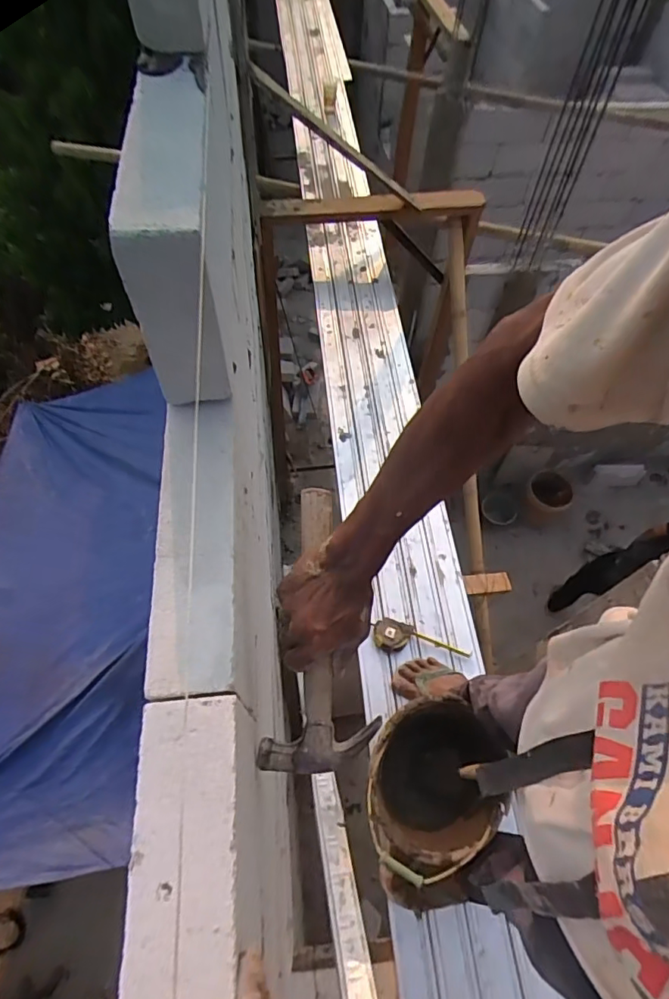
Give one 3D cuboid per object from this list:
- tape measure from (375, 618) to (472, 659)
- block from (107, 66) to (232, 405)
[{"bbox_3d":[0.226,0.361,1.347,0.253,0.047,0.082,4,59,0],"label":"tape measure"},{"bbox_3d":[-0.177,-0.301,0.581,0.075,0.194,0.323,-6,59,-6],"label":"block"}]

